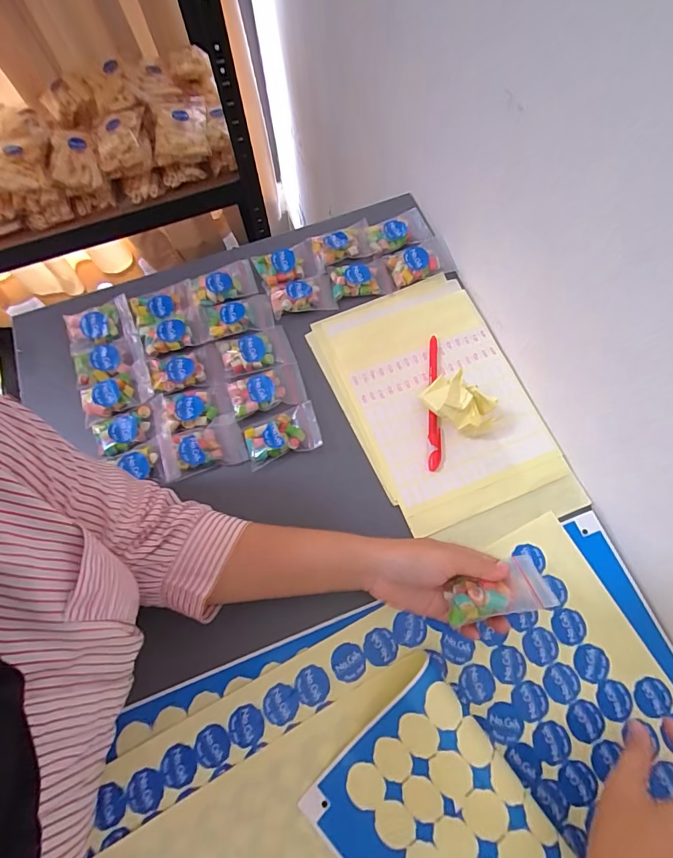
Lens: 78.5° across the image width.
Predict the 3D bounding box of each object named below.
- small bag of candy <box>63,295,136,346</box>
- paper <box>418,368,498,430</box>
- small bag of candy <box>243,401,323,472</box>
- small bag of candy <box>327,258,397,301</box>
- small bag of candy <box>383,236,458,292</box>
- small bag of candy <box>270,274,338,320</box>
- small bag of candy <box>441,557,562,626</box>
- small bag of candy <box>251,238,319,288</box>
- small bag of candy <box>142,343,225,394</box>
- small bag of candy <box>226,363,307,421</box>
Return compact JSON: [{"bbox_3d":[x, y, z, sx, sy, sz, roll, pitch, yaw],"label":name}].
[{"bbox_3d":[-0.260,-0.113,0.451,0.072,0.019,0.044,-16,71,-4],"label":"small bag of candy"},{"bbox_3d":[0.114,-0.023,0.396,0.064,0.040,0.047,41,76,14],"label":"paper"},{"bbox_3d":[-0.053,0.005,0.404,0.074,0.015,0.047,-19,71,-5],"label":"small bag of candy"},{"bbox_3d":[0.028,-0.173,0.465,0.069,0.013,0.043,-13,71,-3],"label":"small bag of candy"},{"bbox_3d":[0.092,-0.190,0.470,0.073,0.013,0.045,-18,71,-5],"label":"small bag of candy"},{"bbox_3d":[-0.038,-0.150,0.459,0.070,0.012,0.045,-13,71,-3],"label":"small bag of candy"},{"bbox_3d":[0.123,0.124,0.315,0.075,0.024,0.035,-15,71,-2],"label":"small bag of candy"},{"bbox_3d":[-0.058,-0.195,0.481,0.071,0.011,0.053,-23,72,-6],"label":"small bag of candy"},{"bbox_3d":[-0.160,-0.063,0.435,0.072,0.014,0.047,-14,71,-4],"label":"small bag of candy"},{"bbox_3d":[-0.072,-0.042,0.421,0.075,0.012,0.047,-17,71,-5],"label":"small bag of candy"}]

